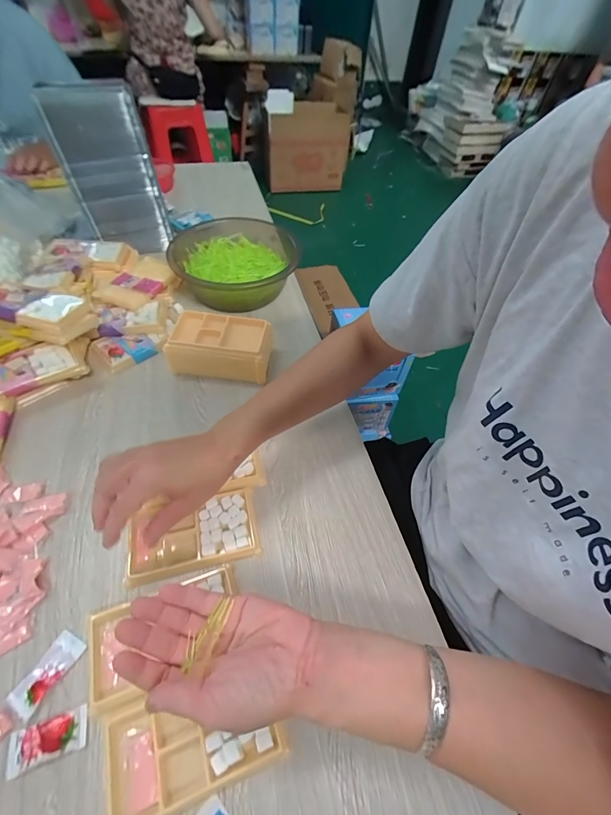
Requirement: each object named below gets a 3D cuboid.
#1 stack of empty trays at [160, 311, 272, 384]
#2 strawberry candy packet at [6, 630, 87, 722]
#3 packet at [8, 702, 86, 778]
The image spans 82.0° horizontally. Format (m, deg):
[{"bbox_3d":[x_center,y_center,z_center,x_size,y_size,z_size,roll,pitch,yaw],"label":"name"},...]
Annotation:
[{"bbox_3d":[-0.123,-0.085,0.509,0.141,0.059,0.089,3,52,-3],"label":"stack of empty trays"},{"bbox_3d":[-0.220,0.226,0.300,0.024,0.004,0.056,27,55,15],"label":"strawberry candy packet"},{"bbox_3d":[-0.202,0.260,0.276,0.055,0.004,0.027,-14,55,-15],"label":"packet"}]

